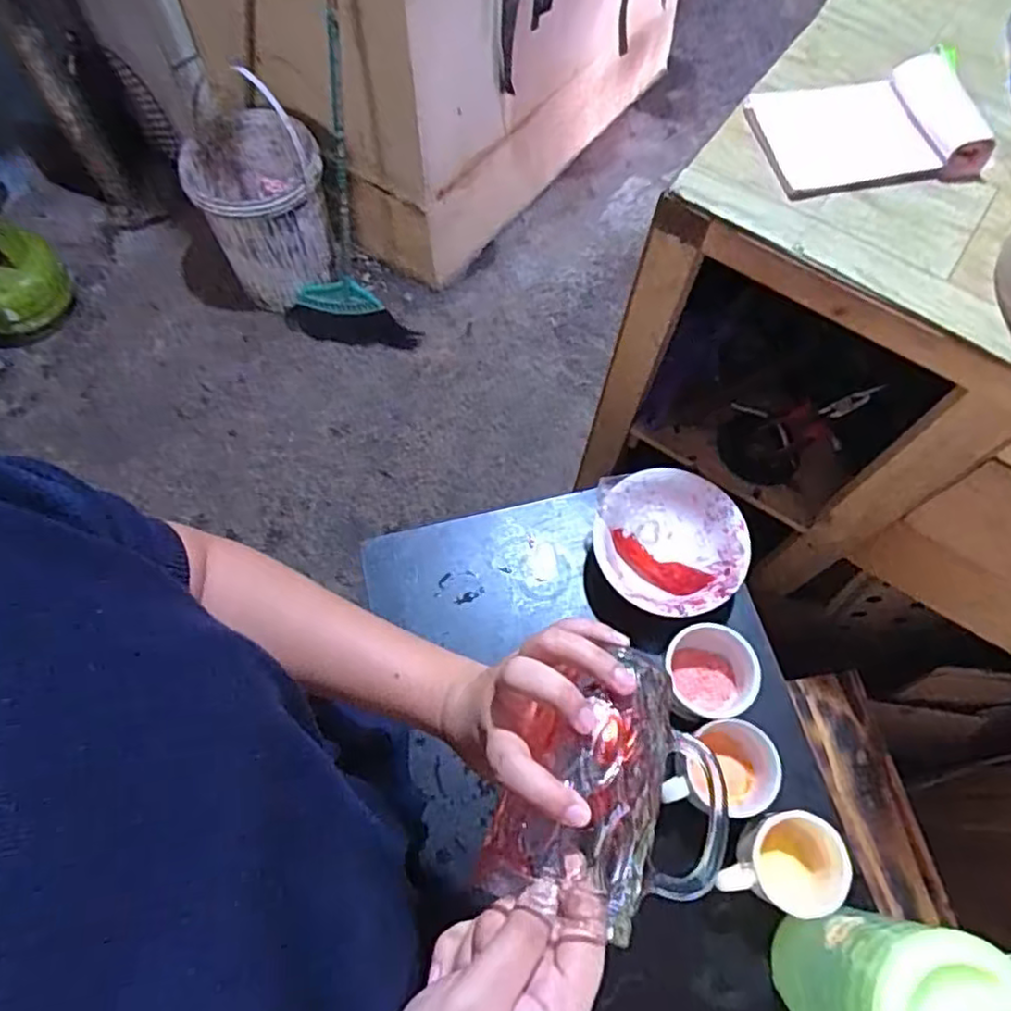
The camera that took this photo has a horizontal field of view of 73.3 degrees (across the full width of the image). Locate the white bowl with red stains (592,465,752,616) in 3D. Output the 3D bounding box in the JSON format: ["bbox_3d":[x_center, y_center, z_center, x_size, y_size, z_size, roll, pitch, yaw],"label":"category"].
[{"bbox_3d":[0.168,0.043,0.706,0.148,0.058,0.150,0,66,1],"label":"white bowl with red stains"}]

